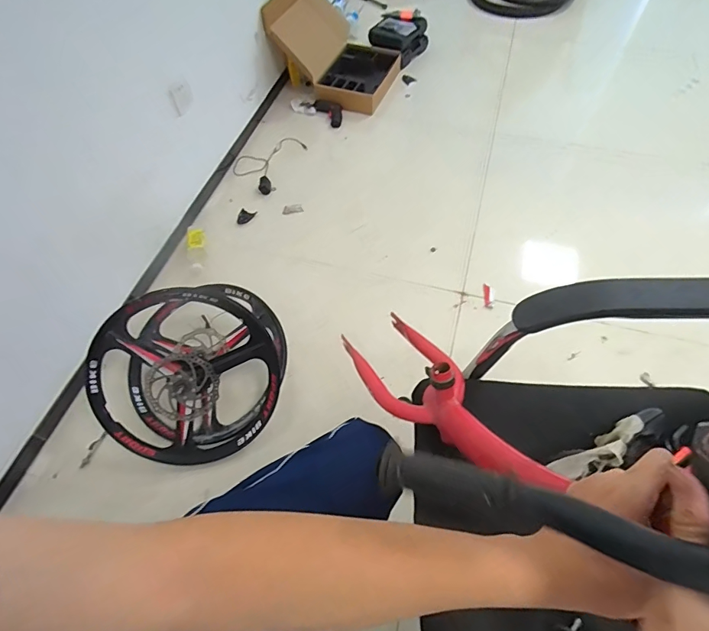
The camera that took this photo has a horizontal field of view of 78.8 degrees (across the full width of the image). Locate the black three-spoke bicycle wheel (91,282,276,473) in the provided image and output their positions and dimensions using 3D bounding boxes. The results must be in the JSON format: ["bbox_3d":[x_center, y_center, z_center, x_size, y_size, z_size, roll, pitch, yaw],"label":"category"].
[{"bbox_3d":[-0.376,0.147,0.966,0.410,0.410,0.105,-19,16,-7],"label":"black three-spoke bicycle wheel"}]

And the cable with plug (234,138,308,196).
[{"bbox_3d":[-0.303,-0.581,1.615,0.214,0.041,0.306,30,65,20],"label":"cable with plug"}]

